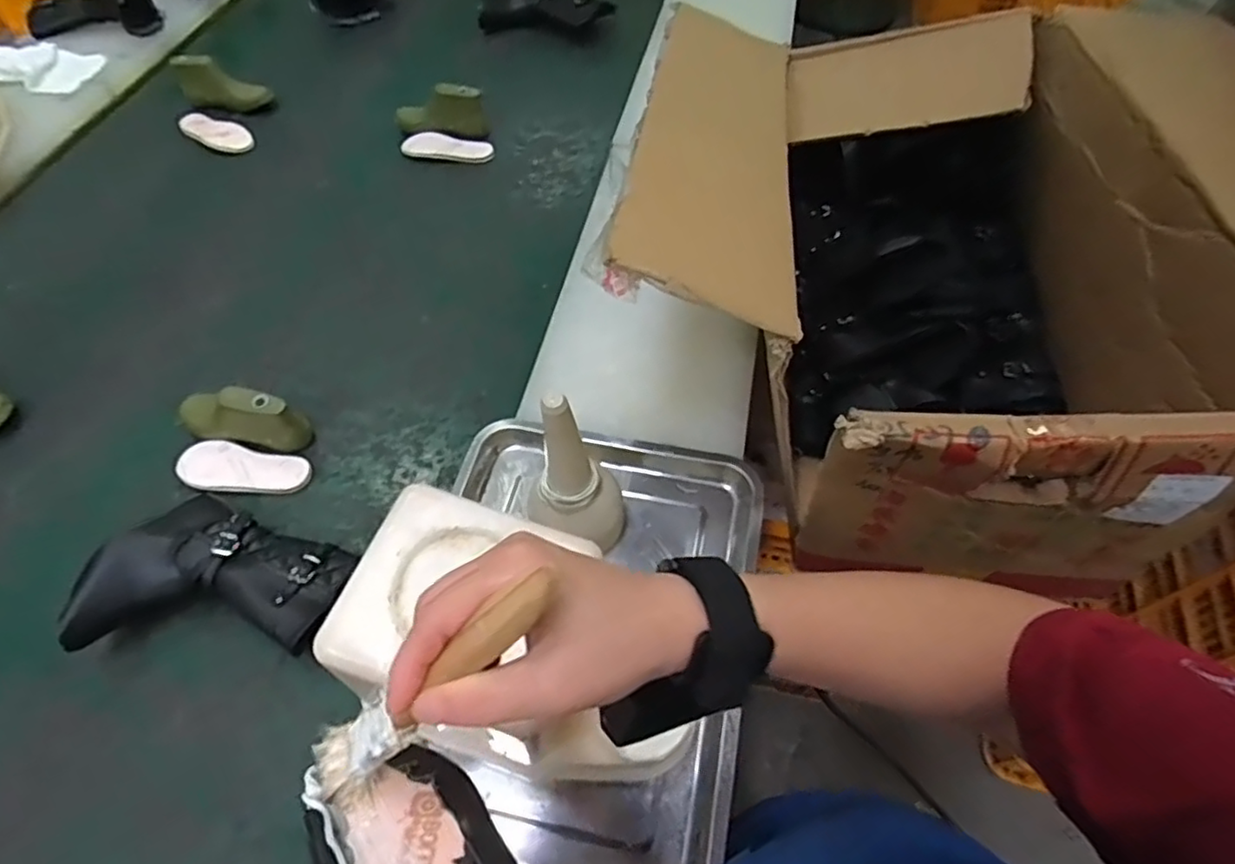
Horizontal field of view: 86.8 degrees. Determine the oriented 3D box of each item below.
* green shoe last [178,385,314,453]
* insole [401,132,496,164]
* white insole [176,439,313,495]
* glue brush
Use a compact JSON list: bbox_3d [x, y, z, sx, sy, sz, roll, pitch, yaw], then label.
[{"bbox_3d":[-0.403,-0.016,0.708,0.129,0.065,0.048,8,56,7],"label":"green shoe last"},{"bbox_3d":[-0.268,-0.451,1.036,0.147,0.008,0.050,9,74,5],"label":"insole"},{"bbox_3d":[-0.407,0.041,0.706,0.145,0.013,0.059,9,56,7],"label":"white insole"},{"bbox_3d":[-0.072,0.095,0.246,0.137,0.013,0.026,-43,56,21],"label":"glue brush"}]

